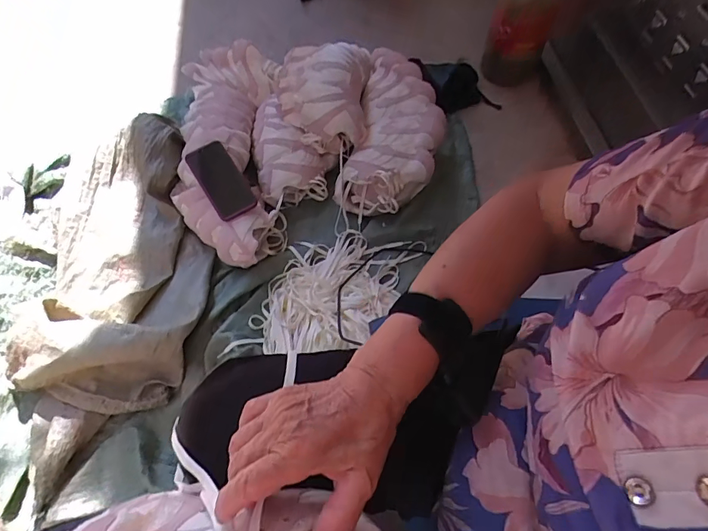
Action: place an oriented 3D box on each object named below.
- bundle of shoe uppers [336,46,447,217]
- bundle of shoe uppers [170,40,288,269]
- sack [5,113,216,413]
[{"bbox_3d":[0.103,-0.311,1.021,0.209,0.155,0.399,14,60,6],"label":"bundle of shoe uppers"},{"bbox_3d":[-0.289,-0.271,0.988,0.230,0.135,0.571,-3,60,-1],"label":"bundle of shoe uppers"},{"bbox_3d":[-0.470,-0.024,0.868,0.331,0.116,0.611,-5,60,-2],"label":"sack"}]

